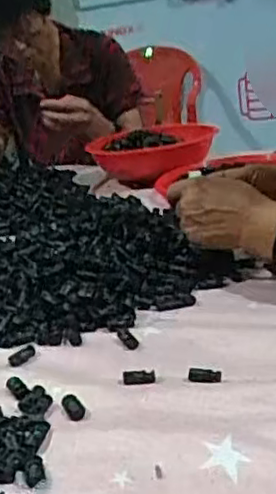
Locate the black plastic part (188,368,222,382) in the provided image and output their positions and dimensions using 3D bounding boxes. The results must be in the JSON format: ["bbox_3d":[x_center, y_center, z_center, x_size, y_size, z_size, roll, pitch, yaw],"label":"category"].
[{"bbox_3d":[0.056,0.109,0.559,0.029,0.005,0.015,0,22,18],"label":"black plastic part"}]

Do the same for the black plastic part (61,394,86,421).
[{"bbox_3d":[-0.053,0.131,0.542,0.014,0.006,0.034,-16,22,-22],"label":"black plastic part"}]

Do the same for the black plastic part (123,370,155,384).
[{"bbox_3d":[0.001,0.113,0.570,0.029,0.006,0.016,-3,21,11],"label":"black plastic part"}]

